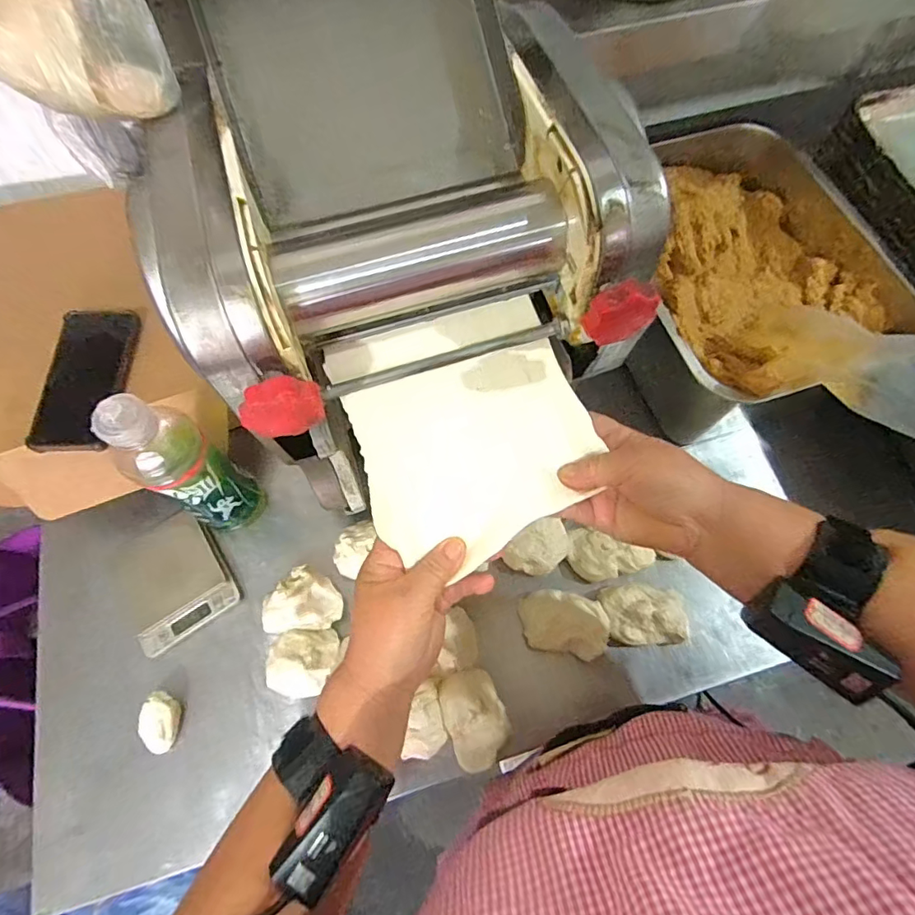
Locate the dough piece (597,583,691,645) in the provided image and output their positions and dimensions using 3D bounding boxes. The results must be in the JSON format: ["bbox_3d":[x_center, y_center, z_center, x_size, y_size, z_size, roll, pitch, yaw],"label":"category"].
[{"bbox_3d":[0.186,0.157,0.522,0.079,0.046,0.058,-4,66,-1],"label":"dough piece"}]

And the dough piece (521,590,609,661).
[{"bbox_3d":[0.107,0.168,0.524,0.086,0.046,0.055,13,67,6],"label":"dough piece"}]

